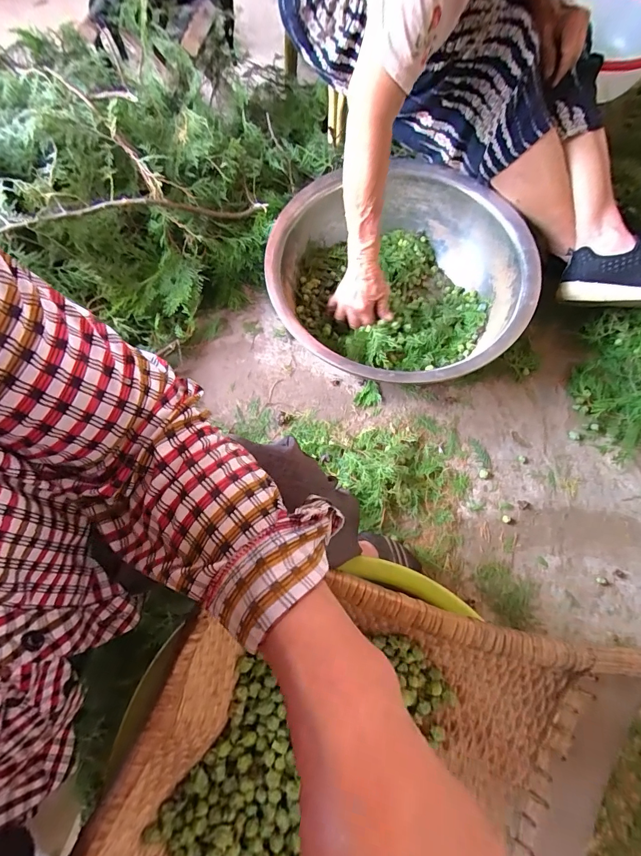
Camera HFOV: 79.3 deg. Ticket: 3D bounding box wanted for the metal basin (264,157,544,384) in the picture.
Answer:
[{"bbox_3d":[0.139,-0.265,0.733,0.448,0.187,0.447,0,69,1],"label":"metal basin"}]

